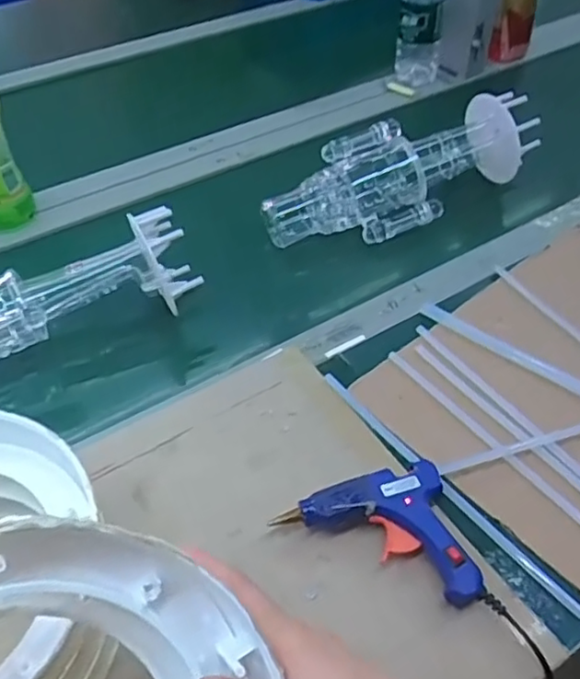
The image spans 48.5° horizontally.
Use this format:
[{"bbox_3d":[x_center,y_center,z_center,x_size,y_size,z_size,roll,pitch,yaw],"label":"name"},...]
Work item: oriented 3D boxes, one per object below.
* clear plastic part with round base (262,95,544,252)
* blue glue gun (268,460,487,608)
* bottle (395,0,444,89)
[{"bbox_3d":[0.117,-0.190,0.736,0.311,0.094,0.113,-21,50,-17],"label":"clear plastic part with round base"},{"bbox_3d":[0.065,0.149,0.457,0.120,0.032,0.103,-15,48,-12],"label":"blue glue gun"},{"bbox_3d":[0.191,-0.485,0.919,0.064,0.218,0.069,6,47,8],"label":"bottle"}]

